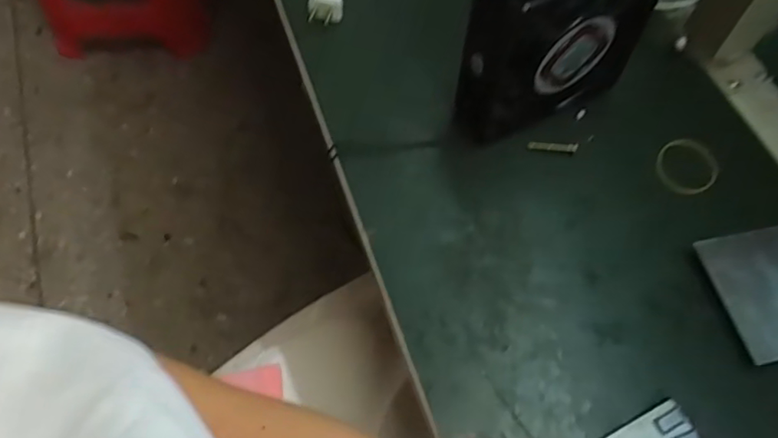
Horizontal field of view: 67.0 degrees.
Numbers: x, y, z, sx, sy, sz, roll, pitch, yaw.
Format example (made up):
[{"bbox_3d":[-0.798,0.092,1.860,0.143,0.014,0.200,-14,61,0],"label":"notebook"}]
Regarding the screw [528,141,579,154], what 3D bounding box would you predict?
[{"bbox_3d":[0.116,-0.051,0.417,0.034,0.005,0.007,4,62,1],"label":"screw"}]

